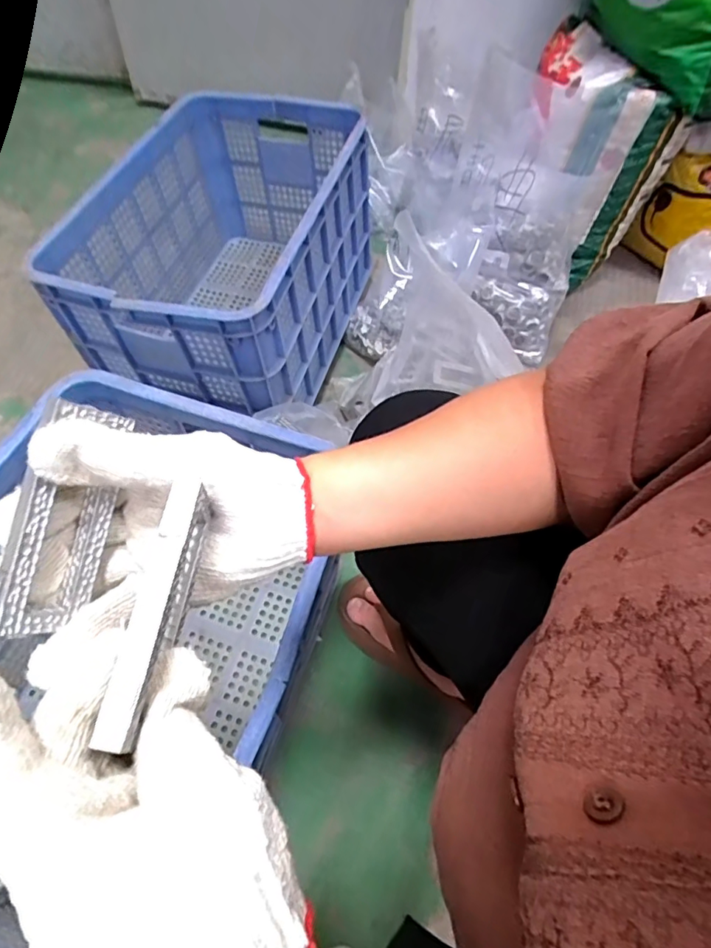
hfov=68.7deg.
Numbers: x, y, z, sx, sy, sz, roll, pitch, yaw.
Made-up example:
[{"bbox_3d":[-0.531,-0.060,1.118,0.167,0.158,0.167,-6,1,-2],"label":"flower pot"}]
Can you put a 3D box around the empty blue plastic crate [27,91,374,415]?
[{"bbox_3d":[-0.195,-0.339,0.852,0.339,0.300,0.487,17,61,6],"label":"empty blue plastic crate"}]

